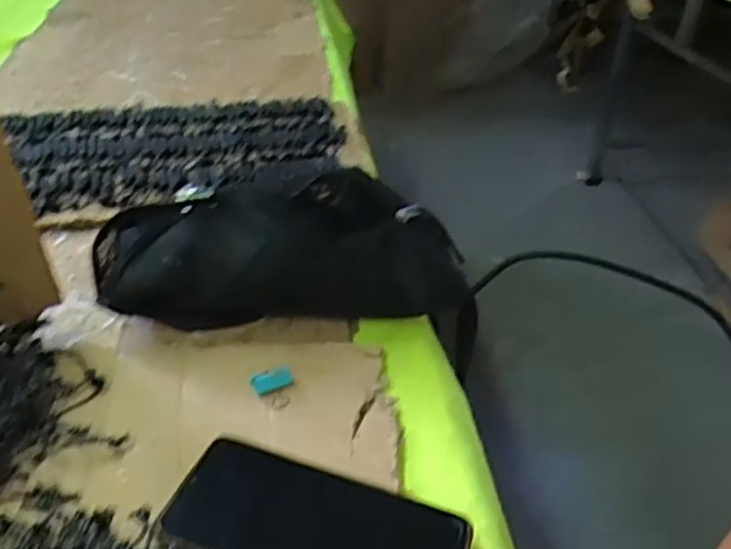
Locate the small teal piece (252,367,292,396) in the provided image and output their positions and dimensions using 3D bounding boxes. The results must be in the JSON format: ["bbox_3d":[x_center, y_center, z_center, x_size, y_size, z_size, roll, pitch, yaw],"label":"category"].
[{"bbox_3d":[-0.063,0.072,0.462,0.028,0.009,0.017,-15,39,-21],"label":"small teal piece"}]

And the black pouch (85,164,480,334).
[{"bbox_3d":[-0.061,-0.019,0.514,0.275,0.095,0.077,-3,36,-7],"label":"black pouch"}]

